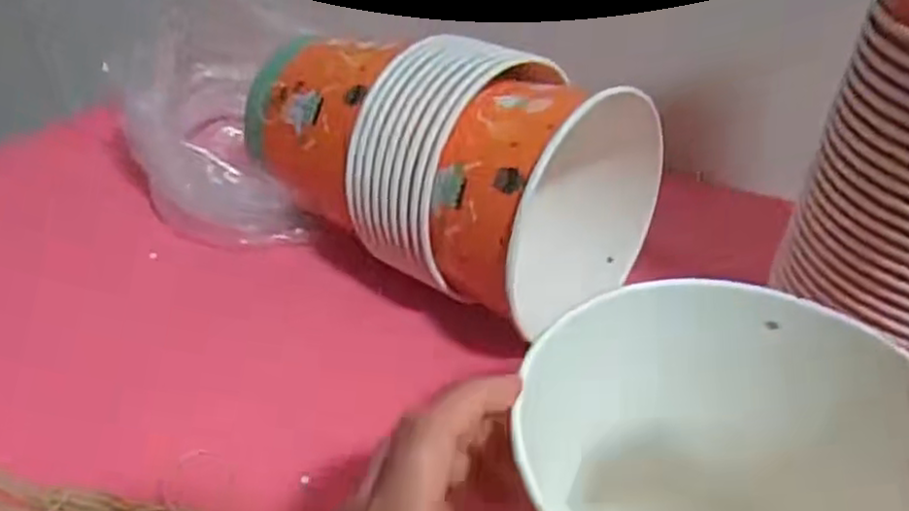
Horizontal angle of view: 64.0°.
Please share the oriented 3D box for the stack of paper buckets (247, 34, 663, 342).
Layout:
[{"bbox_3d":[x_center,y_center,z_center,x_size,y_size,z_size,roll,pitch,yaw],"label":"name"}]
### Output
[{"bbox_3d":[0.001,-0.068,0.488,0.289,0.141,0.165,29,45,32],"label":"stack of paper buckets"}]

